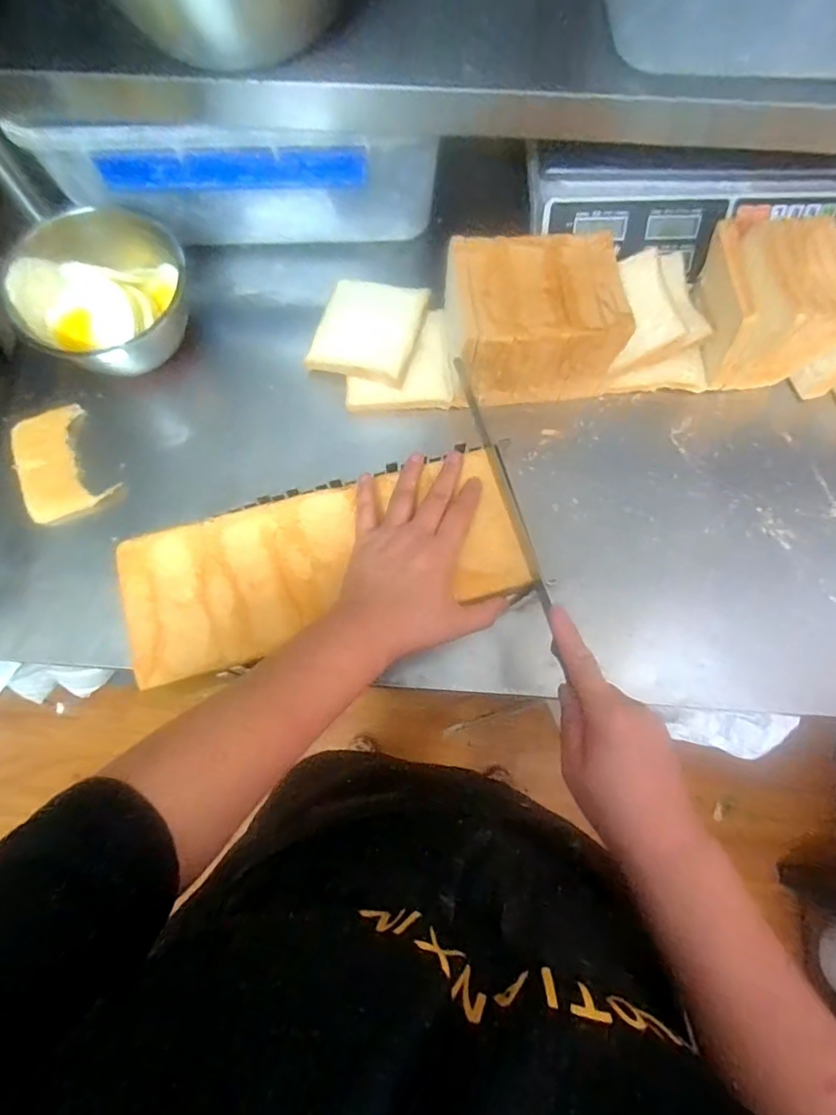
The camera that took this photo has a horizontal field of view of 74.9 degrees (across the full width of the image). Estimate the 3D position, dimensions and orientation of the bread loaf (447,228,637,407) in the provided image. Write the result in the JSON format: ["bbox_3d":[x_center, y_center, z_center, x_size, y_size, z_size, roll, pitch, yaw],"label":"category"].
[{"bbox_3d":[0.116,-0.236,0.562,0.167,0.115,0.122,-4,76,-1],"label":"bread loaf"}]

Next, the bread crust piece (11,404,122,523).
[{"bbox_3d":[-0.371,-0.097,0.566,0.078,0.025,0.108,-27,77,-7],"label":"bread crust piece"}]

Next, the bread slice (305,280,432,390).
[{"bbox_3d":[-0.053,-0.247,0.590,0.106,0.016,0.116,16,76,4],"label":"bread slice"}]

